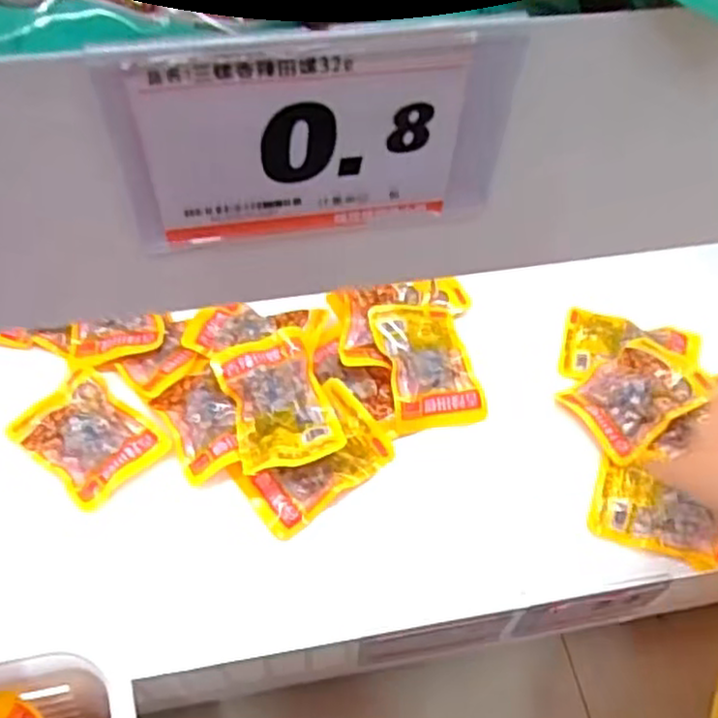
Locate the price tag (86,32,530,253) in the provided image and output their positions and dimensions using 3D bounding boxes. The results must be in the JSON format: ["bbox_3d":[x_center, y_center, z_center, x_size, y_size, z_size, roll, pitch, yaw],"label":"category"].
[{"bbox_3d":[-0.010,-0.055,0.187,0.099,0.060,0.004,-8,56,-10],"label":"price tag"}]

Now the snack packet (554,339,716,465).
[{"bbox_3d":[0.231,0.029,0.602,0.106,0.016,0.079,-34,57,-7],"label":"snack packet"}]

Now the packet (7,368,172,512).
[{"bbox_3d":[-0.221,0.060,0.583,0.110,0.011,0.080,37,60,20],"label":"packet"}]

